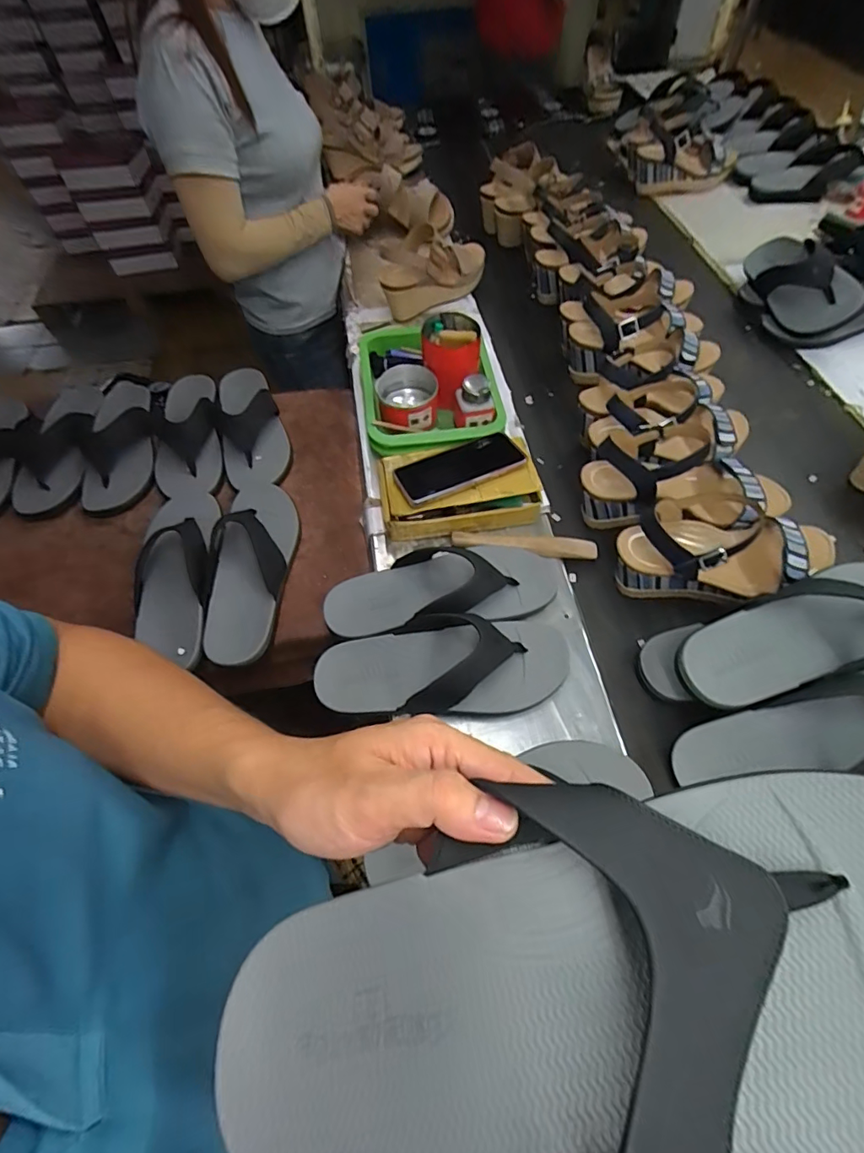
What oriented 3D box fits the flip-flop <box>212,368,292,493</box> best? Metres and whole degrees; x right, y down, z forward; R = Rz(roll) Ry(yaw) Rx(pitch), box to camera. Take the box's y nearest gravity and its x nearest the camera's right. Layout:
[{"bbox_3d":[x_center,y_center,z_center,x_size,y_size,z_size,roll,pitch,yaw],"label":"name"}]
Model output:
[{"bbox_3d":[-0.299,-0.249,0.822,0.103,0.047,0.263,-15,60,-6],"label":"flip-flop"}]

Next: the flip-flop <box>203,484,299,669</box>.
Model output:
[{"bbox_3d":[-0.241,-0.019,0.671,0.102,0.048,0.284,-5,59,-1],"label":"flip-flop"}]

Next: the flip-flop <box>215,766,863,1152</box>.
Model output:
[{"bbox_3d":[0.050,0.134,0.166,0.276,0.046,0.106,-16,60,3],"label":"flip-flop"}]

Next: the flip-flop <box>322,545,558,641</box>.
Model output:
[{"bbox_3d":[0.013,0.007,0.583,0.279,0.064,0.107,-10,60,-3],"label":"flip-flop"}]

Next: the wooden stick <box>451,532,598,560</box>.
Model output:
[{"bbox_3d":[0.119,-0.041,0.643,0.184,0.015,0.026,4,60,4],"label":"wooden stick"}]

